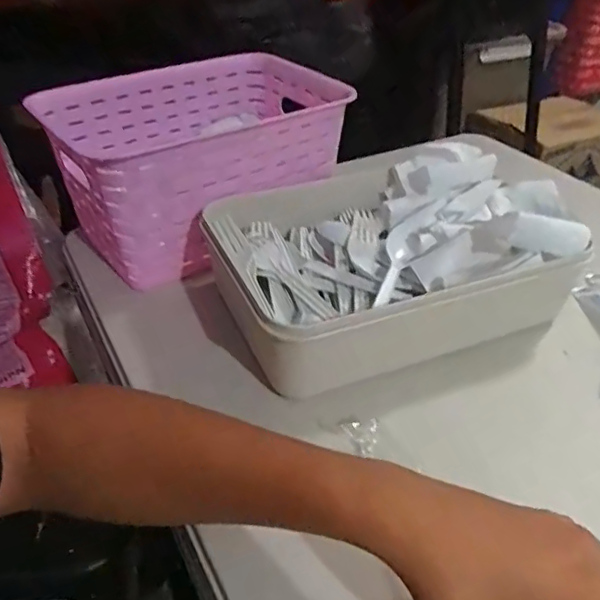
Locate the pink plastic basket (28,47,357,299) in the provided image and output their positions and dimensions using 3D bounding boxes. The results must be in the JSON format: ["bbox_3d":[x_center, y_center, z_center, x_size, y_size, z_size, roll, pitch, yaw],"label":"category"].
[{"bbox_3d":[-0.094,-0.141,0.578,0.267,0.131,0.174,-25,44,-29],"label":"pink plastic basket"}]

